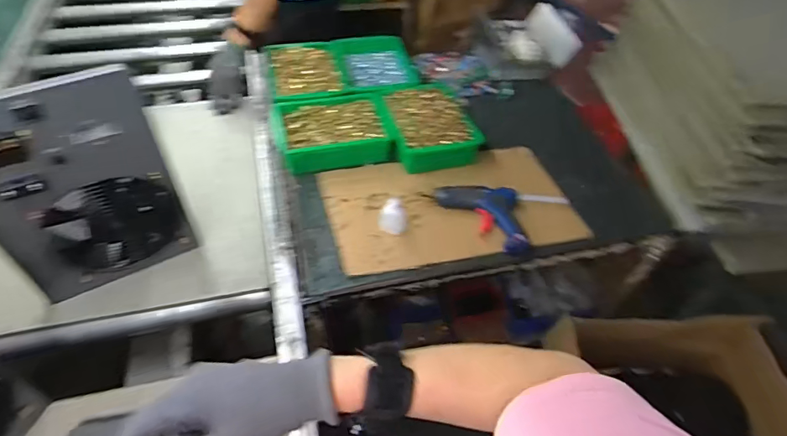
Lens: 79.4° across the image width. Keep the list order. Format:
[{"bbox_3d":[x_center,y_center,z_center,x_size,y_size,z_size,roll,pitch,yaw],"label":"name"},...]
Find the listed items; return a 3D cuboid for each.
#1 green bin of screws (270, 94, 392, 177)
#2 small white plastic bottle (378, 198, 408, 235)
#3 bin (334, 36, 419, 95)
[{"bbox_3d":[-0.145,-0.197,1.107,0.253,0.068,0.195,-6,50,-10],"label":"green bin of screws"},{"bbox_3d":[-0.001,0.004,0.908,0.053,0.062,0.052,4,49,-1],"label":"small white plastic bottle"},{"bbox_3d":[-0.049,-0.400,1.275,0.204,0.071,0.270,-7,50,-11],"label":"bin"}]

